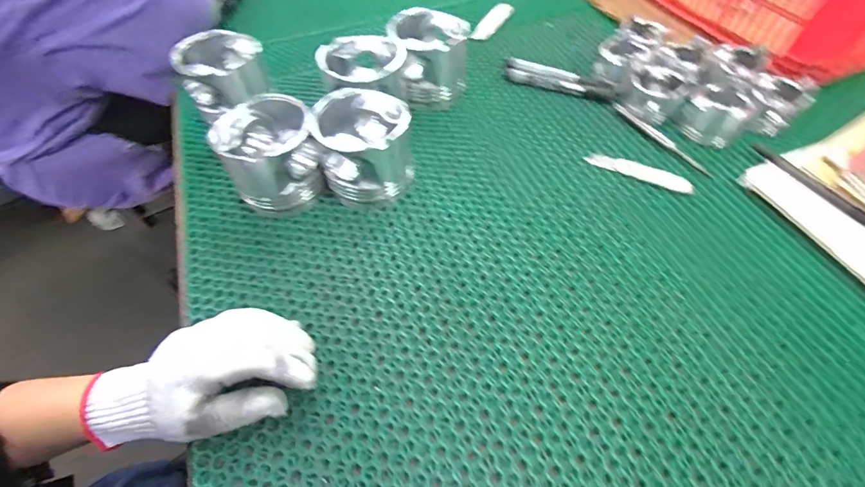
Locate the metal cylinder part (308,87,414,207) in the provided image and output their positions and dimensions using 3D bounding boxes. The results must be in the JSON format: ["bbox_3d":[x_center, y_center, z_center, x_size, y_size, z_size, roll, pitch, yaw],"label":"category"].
[{"bbox_3d":[-0.071,-0.100,0.433,0.095,0.086,0.094,-8,55,-5],"label":"metal cylinder part"}]

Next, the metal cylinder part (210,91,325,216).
[{"bbox_3d":[-0.169,-0.090,0.430,0.094,0.089,0.095,-25,58,-16],"label":"metal cylinder part"}]

